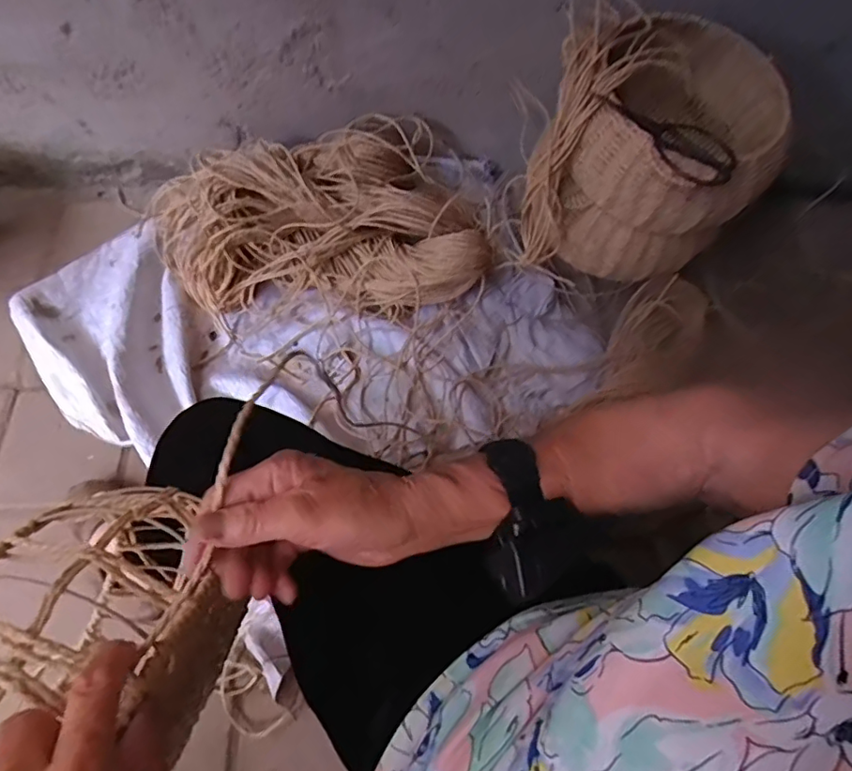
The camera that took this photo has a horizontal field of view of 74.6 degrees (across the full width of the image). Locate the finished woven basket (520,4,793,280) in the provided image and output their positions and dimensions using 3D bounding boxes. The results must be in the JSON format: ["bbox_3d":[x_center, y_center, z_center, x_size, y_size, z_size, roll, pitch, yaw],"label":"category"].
[{"bbox_3d":[0.335,-0.361,0.850,0.323,0.264,0.398,27,69,9],"label":"finished woven basket"}]

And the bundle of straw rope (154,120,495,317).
[{"bbox_3d":[-0.190,-0.315,0.990,0.579,0.159,0.340,3,67,-1],"label":"bundle of straw rope"}]

